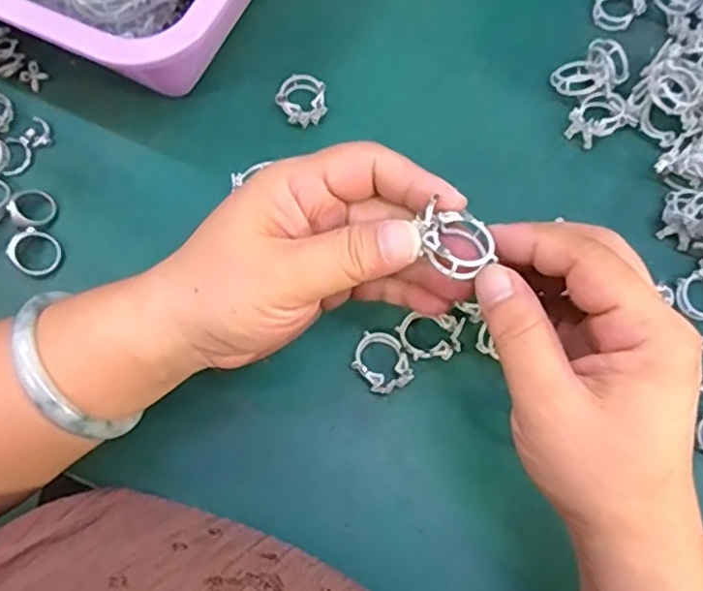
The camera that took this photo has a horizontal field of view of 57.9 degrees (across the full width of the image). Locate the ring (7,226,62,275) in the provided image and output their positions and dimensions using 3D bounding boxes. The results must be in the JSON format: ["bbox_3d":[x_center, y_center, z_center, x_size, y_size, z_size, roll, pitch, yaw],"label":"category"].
[{"bbox_3d":[-0.167,-0.023,0.333,0.026,0.006,0.023,36,80,9],"label":"ring"}]

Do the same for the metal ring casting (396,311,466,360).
[{"bbox_3d":[0.039,0.021,0.321,0.032,0.010,0.023,8,77,3],"label":"metal ring casting"}]

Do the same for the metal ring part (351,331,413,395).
[{"bbox_3d":[0.015,0.034,0.317,0.025,0.010,0.032,-41,79,-8],"label":"metal ring part"}]

